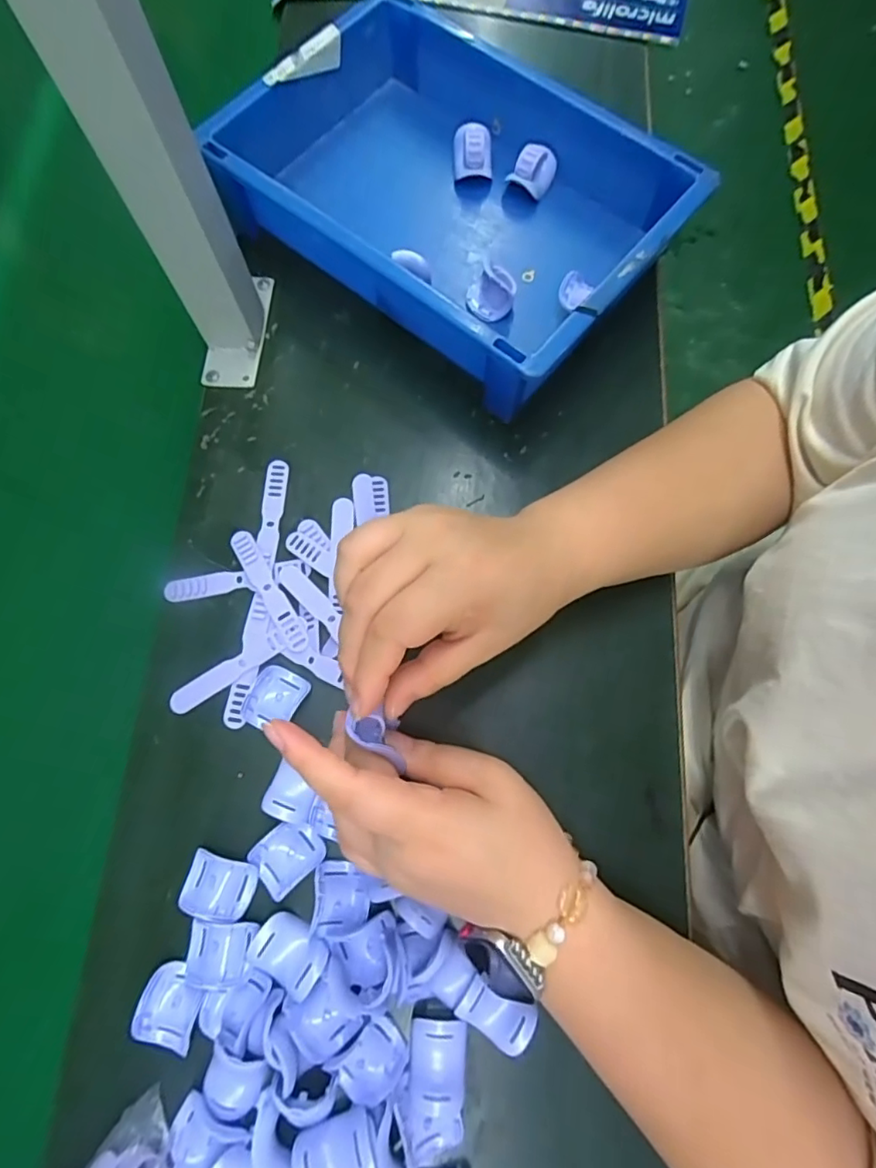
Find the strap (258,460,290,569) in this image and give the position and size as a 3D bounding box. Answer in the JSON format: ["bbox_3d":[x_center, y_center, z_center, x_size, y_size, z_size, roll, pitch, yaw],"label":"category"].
[{"bbox_3d":[-0.112,-0.049,0.382,0.016,0.005,0.075,2,74,3],"label":"strap"}]

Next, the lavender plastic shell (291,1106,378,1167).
[{"bbox_3d":[-0.048,0.278,0.273,0.040,0.015,0.027,-18,74,-3],"label":"lavender plastic shell"}]

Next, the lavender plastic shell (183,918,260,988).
[{"bbox_3d":[-0.120,0.196,0.303,0.037,0.011,0.032,9,74,5],"label":"lavender plastic shell"}]

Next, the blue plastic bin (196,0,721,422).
[{"bbox_3d":[0.010,-0.279,0.412,0.298,0.066,0.199,39,79,12],"label":"blue plastic bin"}]

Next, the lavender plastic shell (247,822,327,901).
[{"bbox_3d":[-0.085,0.152,0.318,0.037,0.009,0.030,-41,77,-9],"label":"lavender plastic shell"}]

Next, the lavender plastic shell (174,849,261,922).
[{"bbox_3d":[-0.121,0.166,0.314,0.037,0.014,0.030,14,75,6],"label":"lavender plastic shell"}]

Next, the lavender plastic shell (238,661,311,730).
[{"bbox_3d":[-0.098,0.069,0.343,0.034,0.008,0.037,-1,74,2],"label":"lavender plastic shell"}]

